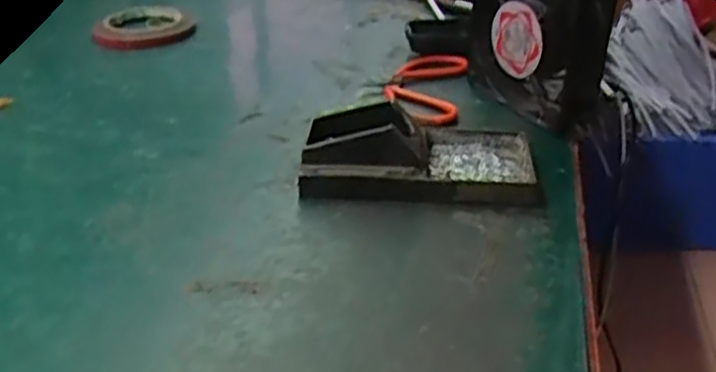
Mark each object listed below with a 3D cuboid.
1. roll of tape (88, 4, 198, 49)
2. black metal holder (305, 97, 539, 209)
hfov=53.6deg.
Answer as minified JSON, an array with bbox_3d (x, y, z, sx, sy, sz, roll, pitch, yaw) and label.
[{"bbox_3d":[-0.233,-0.179,0.780,0.107,0.017,0.104,0,31,0],"label":"roll of tape"},{"bbox_3d":[0.041,-0.026,0.492,0.155,0.043,0.087,1,31,1],"label":"black metal holder"}]

